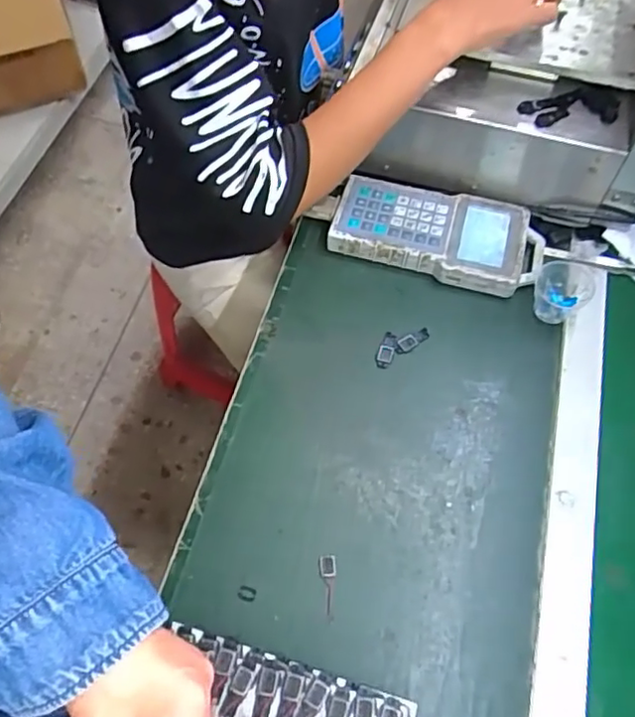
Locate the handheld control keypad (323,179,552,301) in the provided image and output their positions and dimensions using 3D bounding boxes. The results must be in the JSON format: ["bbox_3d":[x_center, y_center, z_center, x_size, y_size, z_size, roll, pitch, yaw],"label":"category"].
[{"bbox_3d":[0.130,-0.136,0.675,0.221,0.032,0.104,17,61,8],"label":"handheld control keypad"}]

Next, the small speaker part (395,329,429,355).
[{"bbox_3d":[0.095,-0.019,0.628,0.041,0.004,0.016,-34,67,-19],"label":"small speaker part"}]

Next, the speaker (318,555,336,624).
[{"bbox_3d":[0.009,0.188,0.510,0.014,0.004,0.051,-2,60,-3],"label":"speaker"}]

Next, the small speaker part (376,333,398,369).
[{"bbox_3d":[0.069,-0.008,0.621,0.015,0.004,0.038,17,61,8],"label":"small speaker part"}]

